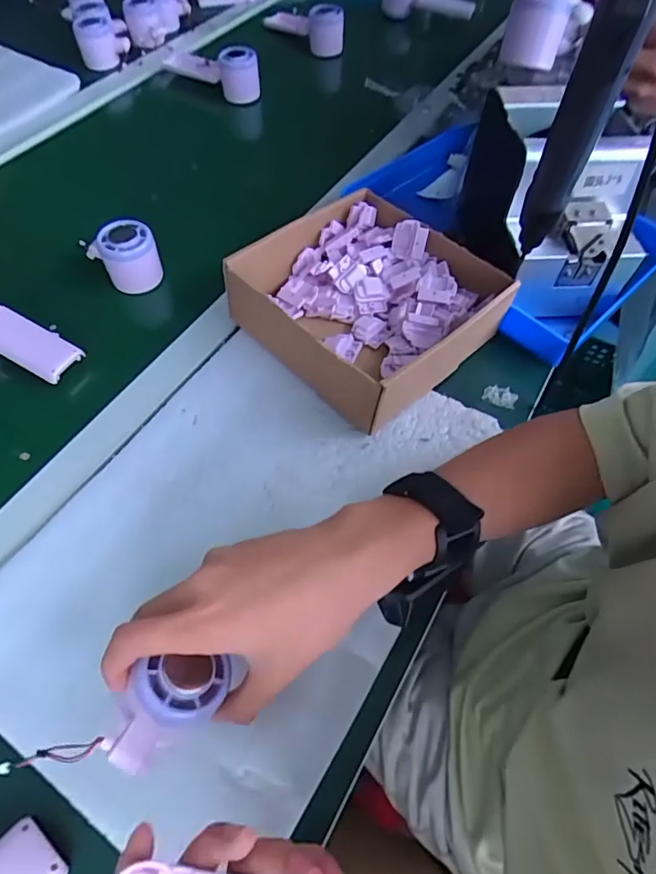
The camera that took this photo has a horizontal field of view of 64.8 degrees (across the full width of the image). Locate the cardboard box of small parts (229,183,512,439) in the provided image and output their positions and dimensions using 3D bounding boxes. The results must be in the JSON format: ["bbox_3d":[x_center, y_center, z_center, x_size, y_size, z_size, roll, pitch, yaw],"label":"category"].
[{"bbox_3d":[0.040,-0.144,0.511,0.221,0.070,0.218,-38,67,-22],"label":"cardboard box of small parts"}]

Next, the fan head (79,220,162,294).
[{"bbox_3d":[-0.216,-0.195,0.553,0.065,0.053,0.056,41,66,21],"label":"fan head"}]

